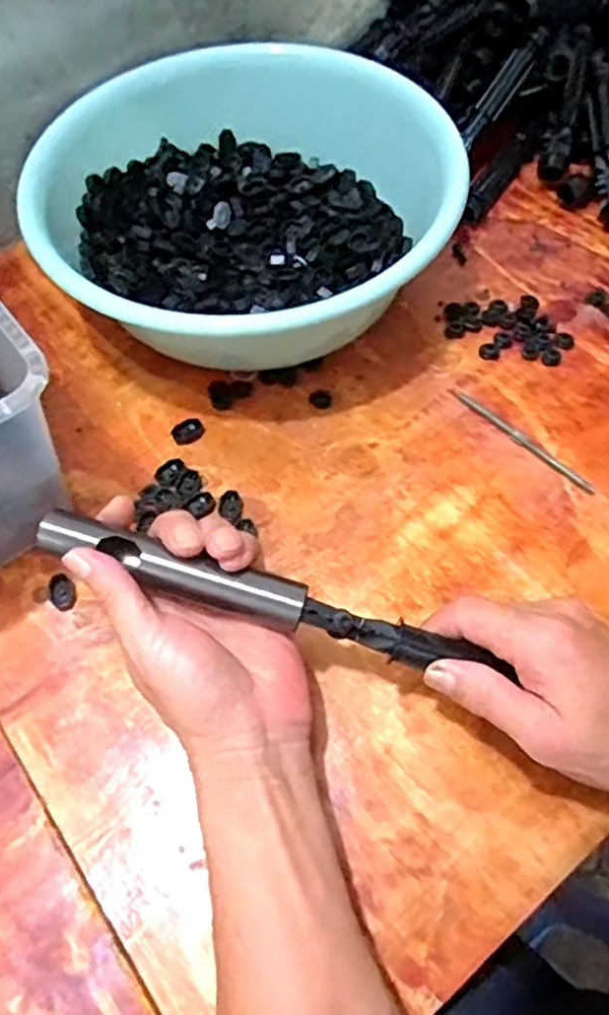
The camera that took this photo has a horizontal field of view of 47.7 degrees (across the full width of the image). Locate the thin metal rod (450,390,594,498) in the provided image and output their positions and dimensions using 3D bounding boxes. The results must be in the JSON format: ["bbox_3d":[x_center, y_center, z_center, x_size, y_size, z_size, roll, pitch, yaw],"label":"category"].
[{"bbox_3d":[0.148,-0.048,0.471,0.009,0.004,0.117,-40,68,-18],"label":"thin metal rod"}]

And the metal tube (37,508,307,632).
[{"bbox_3d":[-0.067,0.029,0.351,0.138,0.016,0.023,18,64,4],"label":"metal tube"}]

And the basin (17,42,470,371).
[{"bbox_3d":[-0.048,-0.224,0.523,0.293,0.103,0.275,-1,62,1],"label":"basin"}]

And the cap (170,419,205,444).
[{"bbox_3d":[-0.082,-0.053,0.486,0.023,0.006,0.016,-32,65,-14],"label":"cap"}]

